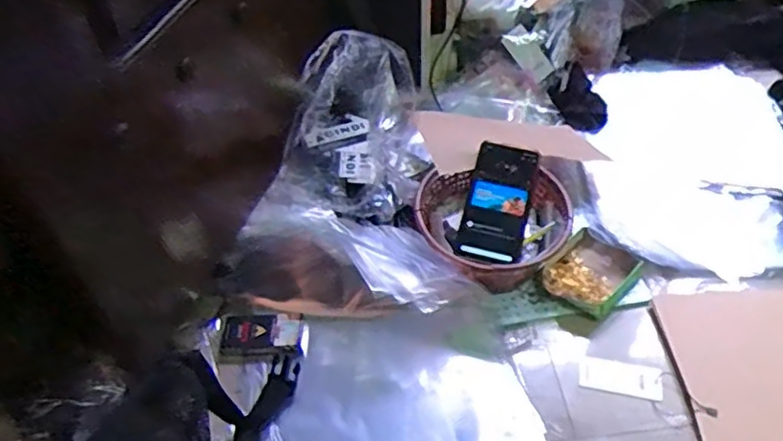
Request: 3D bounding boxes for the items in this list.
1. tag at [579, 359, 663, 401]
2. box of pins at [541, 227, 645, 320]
[{"bbox_3d":[0.258,0.179,0.728,0.087,0.004,0.040,6,50,12],"label":"tag"},{"bbox_3d":[0.250,0.065,0.808,0.091,0.031,0.105,32,57,29],"label":"box of pins"}]

